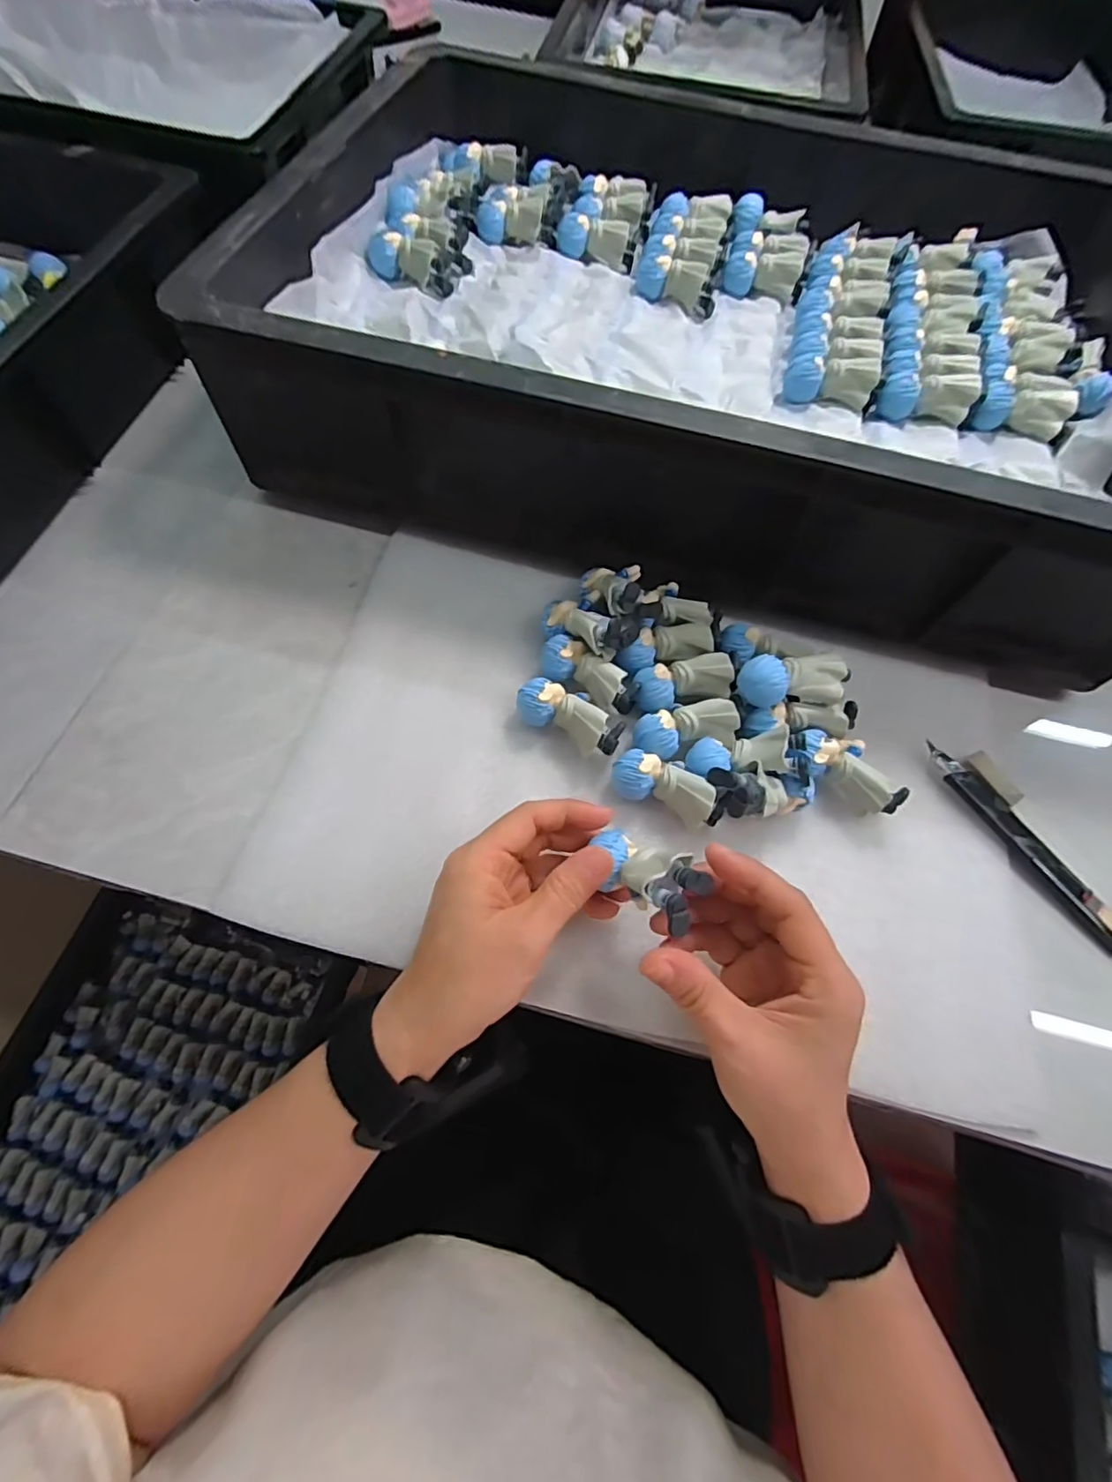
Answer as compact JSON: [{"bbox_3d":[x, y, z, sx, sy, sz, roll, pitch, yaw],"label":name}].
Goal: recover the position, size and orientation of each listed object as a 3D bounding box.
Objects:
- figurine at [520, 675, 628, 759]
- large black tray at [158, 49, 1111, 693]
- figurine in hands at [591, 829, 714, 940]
[{"bbox_3d":[0.008,-0.013,0.333,0.061,0.033,0.031,29,66,10],"label":"figurine"},{"bbox_3d":[0.120,-0.295,0.425,0.568,0.126,0.398,15,64,3],"label":"large black tray"},{"bbox_3d":[0.039,0.057,0.255,0.024,0.017,0.056,-43,34,-21],"label":"figurine in hands"}]

